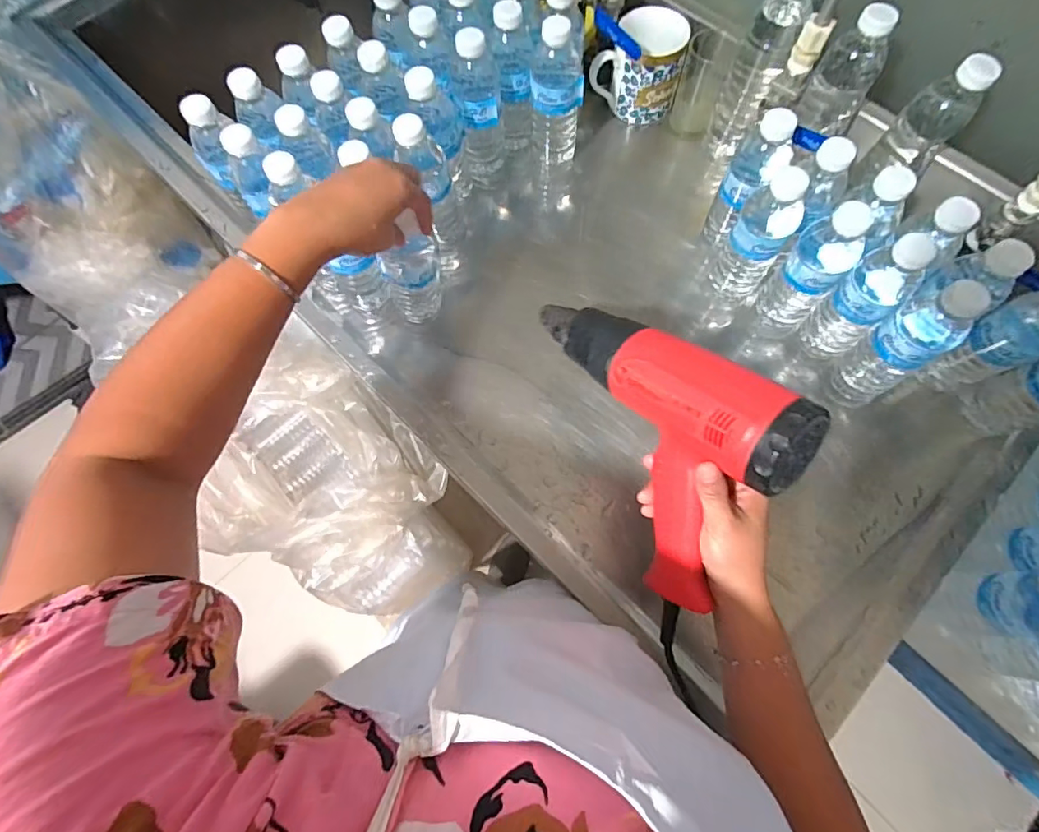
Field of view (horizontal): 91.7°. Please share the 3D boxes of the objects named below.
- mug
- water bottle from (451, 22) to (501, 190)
[{"bbox_3d":[0.156,-0.466,0.673,0.114,0.096,0.090,10,72,5],"label":"mug"},{"bbox_3d":[-0.053,-0.361,0.614,0.061,0.176,0.056,-1,71,1],"label":"water bottle"}]

